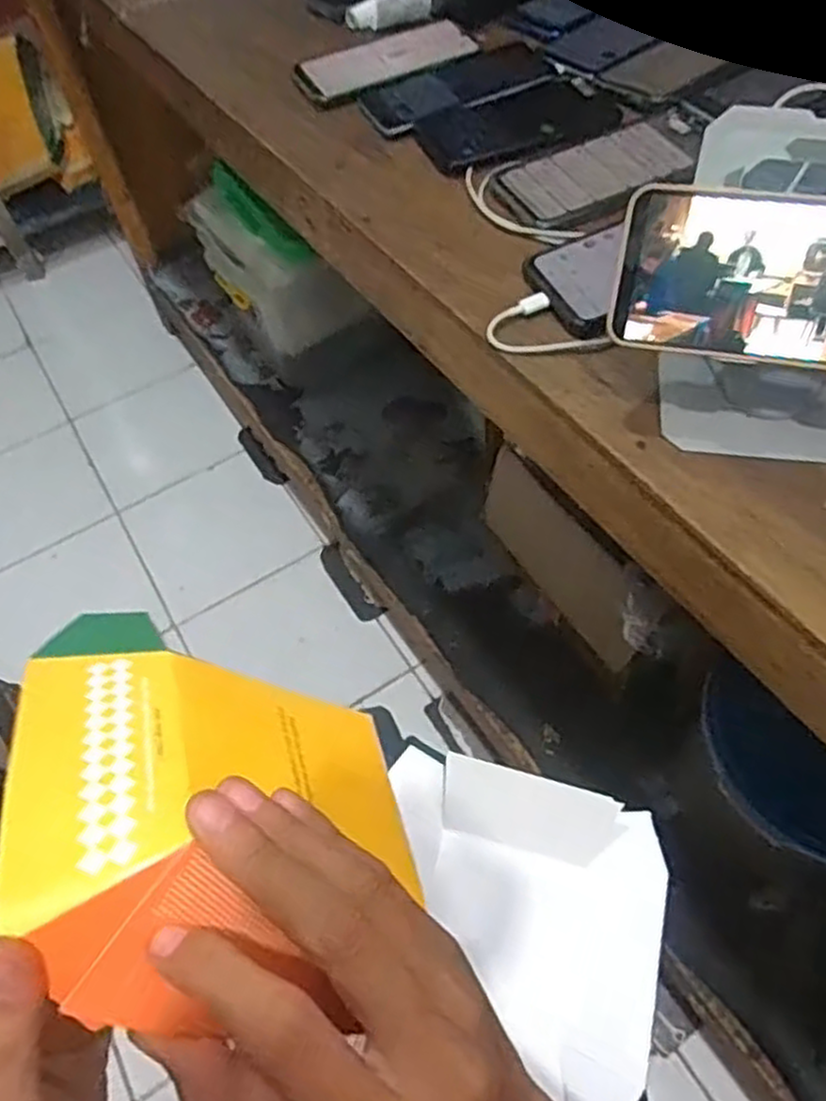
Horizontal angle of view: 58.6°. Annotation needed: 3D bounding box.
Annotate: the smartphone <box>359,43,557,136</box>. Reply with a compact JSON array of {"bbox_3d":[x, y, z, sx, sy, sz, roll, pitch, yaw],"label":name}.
[{"bbox_3d":[0.037,-0.407,0.646,0.172,0.004,0.076,-25,59,-12],"label":"smartphone"}]

